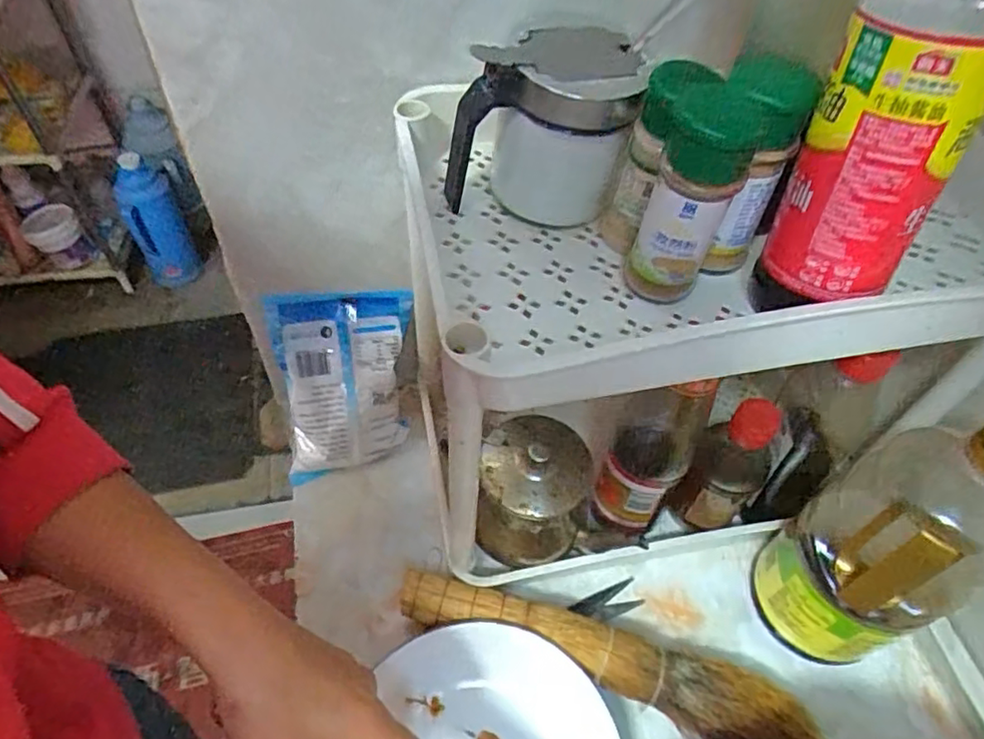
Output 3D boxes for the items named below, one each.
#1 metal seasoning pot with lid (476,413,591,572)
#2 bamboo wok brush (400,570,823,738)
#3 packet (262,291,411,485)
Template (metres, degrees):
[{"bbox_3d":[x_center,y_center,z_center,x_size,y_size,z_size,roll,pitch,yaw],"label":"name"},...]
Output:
[{"bbox_3d":[0.029,0.092,0.480,0.077,0.087,0.085,6,52,0],"label":"metal seasoning pot with lid"},{"bbox_3d":[0.078,0.207,0.454,0.295,0.034,0.055,20,53,11],"label":"bamboo wok brush"},{"bbox_3d":[-0.126,0.015,0.547,0.112,0.161,0.026,-6,16,-12],"label":"packet"}]

